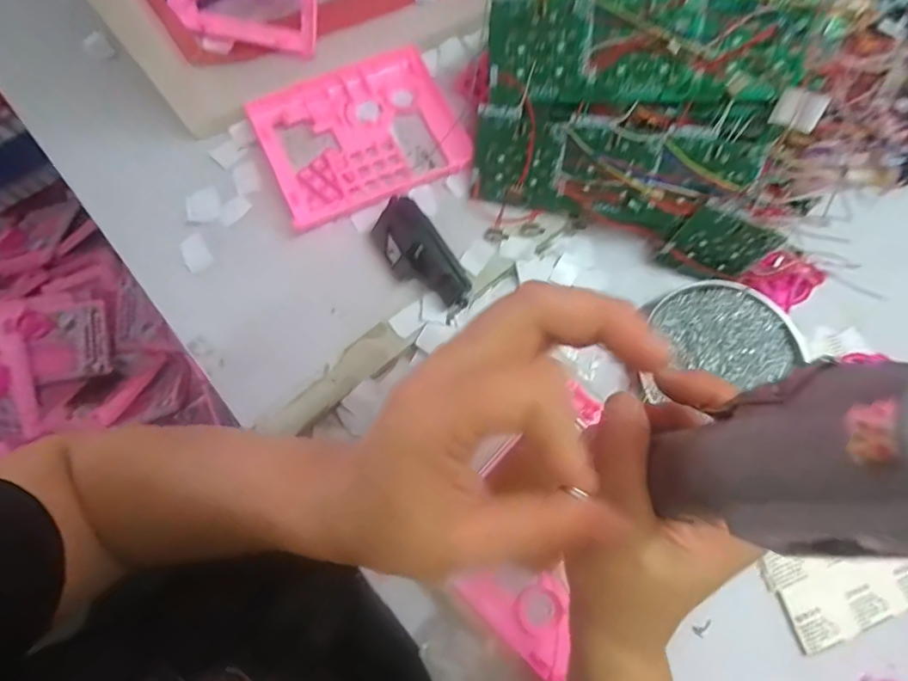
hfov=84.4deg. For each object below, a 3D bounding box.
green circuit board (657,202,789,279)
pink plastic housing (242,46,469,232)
[{"bbox_3d":[0.212,-0.073,0.404,0.069,0.068,0.005,20,56,-4],"label":"green circuit board"},{"bbox_3d":[-0.080,-0.180,0.435,0.162,0.021,0.130,-27,79,-7],"label":"pink plastic housing"}]

